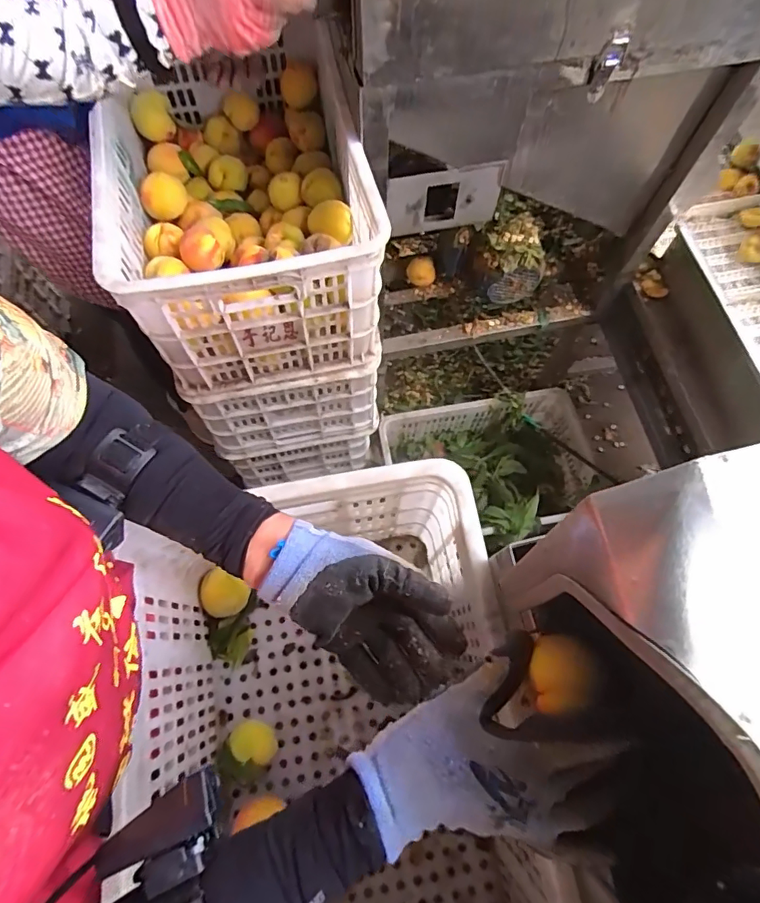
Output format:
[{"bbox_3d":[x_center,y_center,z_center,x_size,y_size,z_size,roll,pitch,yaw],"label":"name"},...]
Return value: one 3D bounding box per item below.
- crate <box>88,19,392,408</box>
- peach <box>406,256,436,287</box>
[{"bbox_3d":[-0.213,-0.396,0.784,0.335,0.278,0.515,-12,71,-6],"label":"crate"},{"bbox_3d":[0.100,-0.436,1.203,0.061,0.065,0.064,-20,72,-9],"label":"peach"}]

